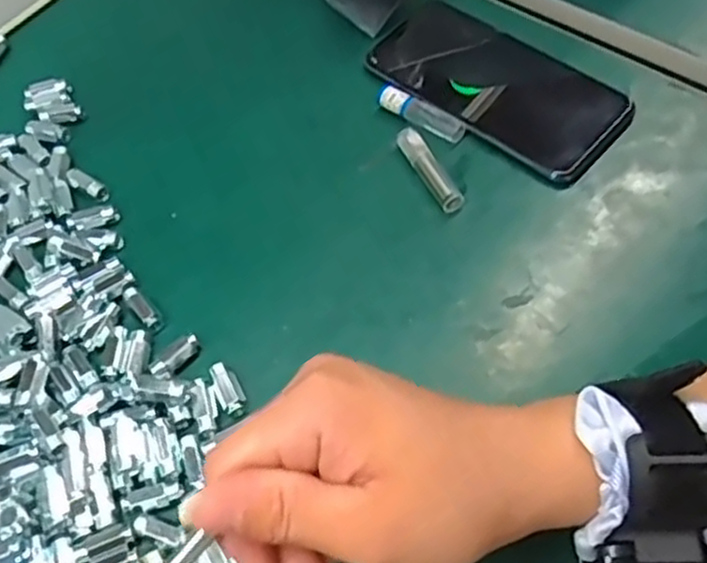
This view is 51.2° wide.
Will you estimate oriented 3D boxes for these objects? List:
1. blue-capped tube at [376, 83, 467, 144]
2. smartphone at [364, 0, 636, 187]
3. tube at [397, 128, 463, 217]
[{"bbox_3d":[0.038,-0.101,0.436,0.061,0.012,0.014,36,68,23],"label":"blue-capped tube"},{"bbox_3d":[0.085,-0.119,0.444,0.157,0.010,0.076,39,69,24],"label":"smartphone"},{"bbox_3d":[0.043,-0.063,0.415,0.013,0.011,0.059,-25,60,-11],"label":"tube"}]

